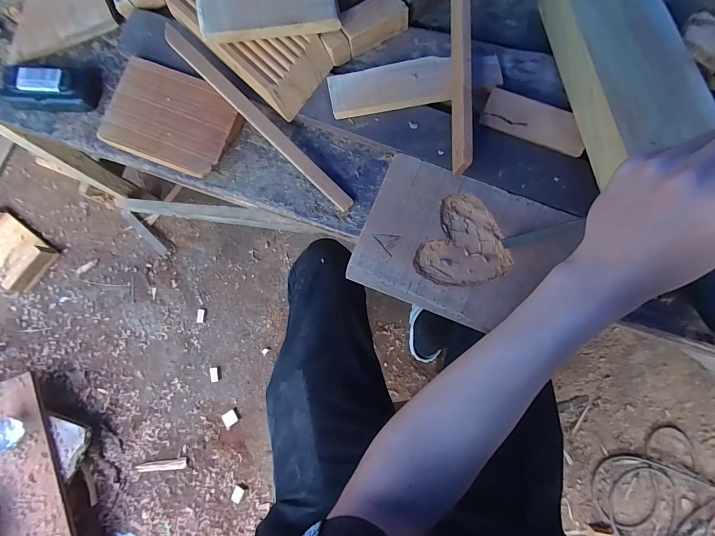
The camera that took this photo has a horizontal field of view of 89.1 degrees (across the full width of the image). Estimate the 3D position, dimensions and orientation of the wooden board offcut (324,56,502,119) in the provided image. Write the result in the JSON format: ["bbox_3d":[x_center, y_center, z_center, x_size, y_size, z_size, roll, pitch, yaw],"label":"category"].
[{"bbox_3d":[0.062,-0.205,0.404,0.184,0.016,0.048,-8,81,2],"label":"wooden board offcut"}]

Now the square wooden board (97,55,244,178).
[{"bbox_3d":[-0.216,-0.174,0.424,0.150,0.023,0.103,21,83,6],"label":"square wooden board"}]

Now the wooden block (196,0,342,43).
[{"bbox_3d":[-0.095,-0.275,0.386,0.145,0.014,0.054,-7,87,0],"label":"wooden block"}]

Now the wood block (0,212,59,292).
[{"bbox_3d":[-1.098,-0.062,1.125,0.296,0.055,0.177,36,85,8],"label":"wood block"}]

